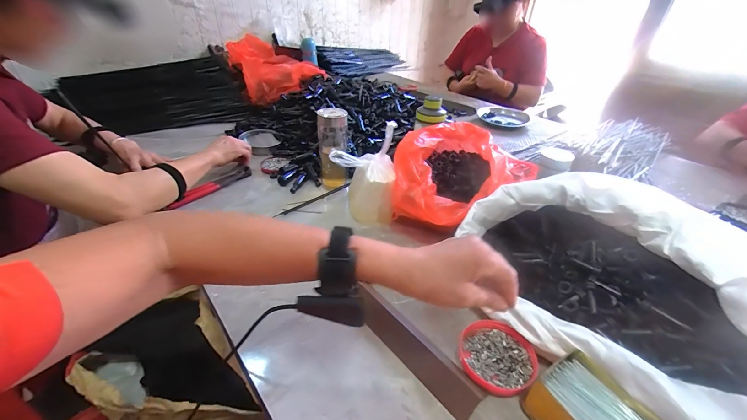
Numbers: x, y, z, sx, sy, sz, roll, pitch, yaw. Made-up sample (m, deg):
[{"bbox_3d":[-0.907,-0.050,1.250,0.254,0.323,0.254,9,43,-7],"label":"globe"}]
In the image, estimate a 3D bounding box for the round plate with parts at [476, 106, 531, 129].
[{"bbox_3d":[0.470,-0.336,1.156,0.171,0.029,0.135,7,36,8],"label":"round plate with parts"}]

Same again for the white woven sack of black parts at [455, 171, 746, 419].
[{"bbox_3d":[0.289,0.092,0.419,0.219,0.167,0.374,-18,40,-25],"label":"white woven sack of black parts"}]

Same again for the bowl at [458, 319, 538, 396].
[{"bbox_3d":[0.155,0.185,0.404,0.081,0.026,0.088,1,36,-1],"label":"bowl"}]

